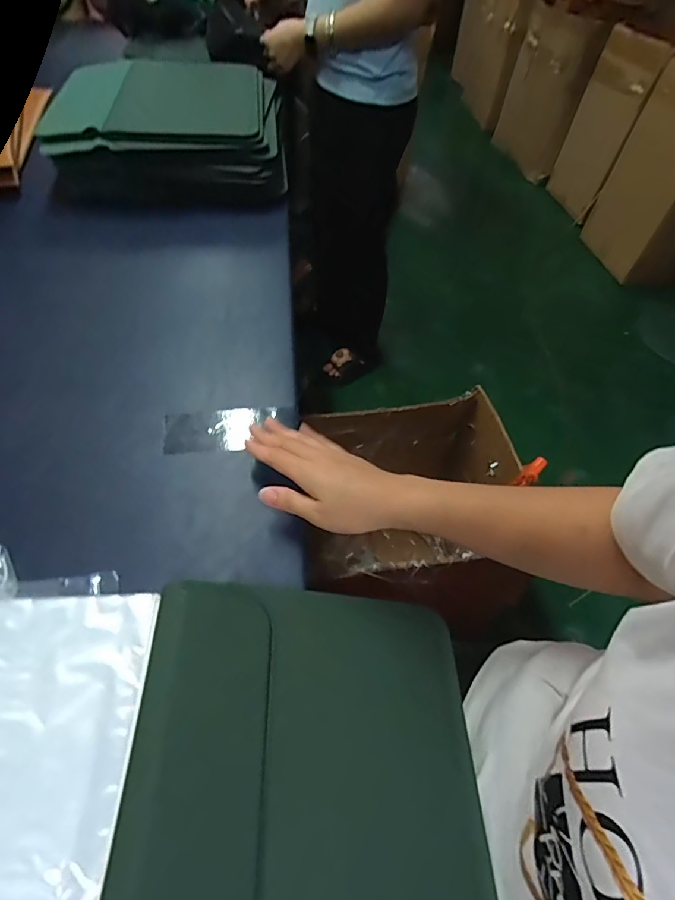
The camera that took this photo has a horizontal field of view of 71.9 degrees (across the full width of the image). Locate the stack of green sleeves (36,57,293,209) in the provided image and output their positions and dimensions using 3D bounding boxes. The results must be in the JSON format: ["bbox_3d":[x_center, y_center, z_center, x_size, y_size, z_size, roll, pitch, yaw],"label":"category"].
[{"bbox_3d":[-0.309,-0.577,0.837,0.403,0.101,0.375,-4,54,-7],"label":"stack of green sleeves"}]

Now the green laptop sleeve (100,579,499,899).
[{"bbox_3d":[-0.009,0.257,0.285,0.244,0.017,0.343,14,48,-19],"label":"green laptop sleeve"}]

